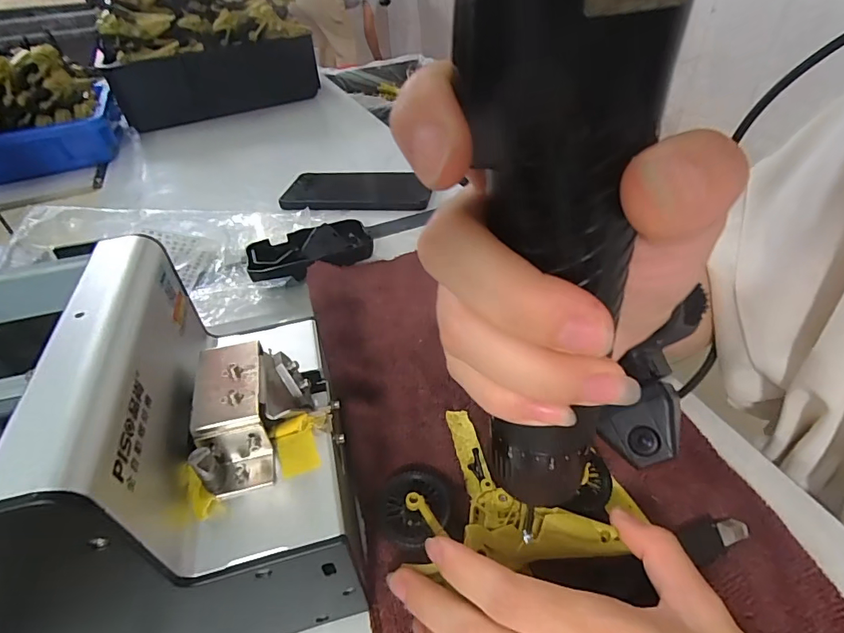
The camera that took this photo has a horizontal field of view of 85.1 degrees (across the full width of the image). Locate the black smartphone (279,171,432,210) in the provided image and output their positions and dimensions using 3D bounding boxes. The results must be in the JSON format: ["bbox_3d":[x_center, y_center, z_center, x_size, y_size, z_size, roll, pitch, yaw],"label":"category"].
[{"bbox_3d":[-0.074,-0.145,0.528,0.164,0.012,0.081,1,41,6],"label":"black smartphone"}]

